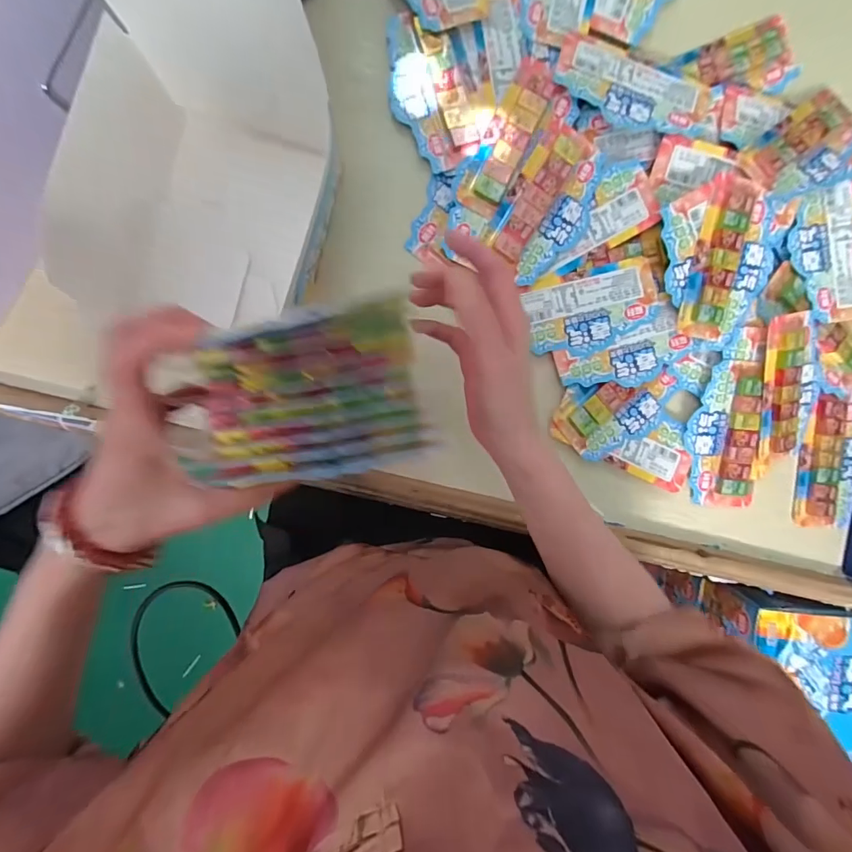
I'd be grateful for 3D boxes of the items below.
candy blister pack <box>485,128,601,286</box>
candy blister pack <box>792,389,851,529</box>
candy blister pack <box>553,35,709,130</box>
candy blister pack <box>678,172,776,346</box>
[{"bbox_3d":[0.113,-0.204,0.408,0.074,0.014,0.133,32,92,-5],"label":"candy blister pack"},{"bbox_3d":[0.424,0.036,0.457,0.069,0.016,0.139,4,94,-4],"label":"candy blister pack"},{"bbox_3d":[0.190,-0.311,0.404,0.142,0.005,0.074,24,80,-2],"label":"candy blister pack"},{"bbox_3d":[0.288,-0.153,0.413,0.078,0.022,0.146,13,93,-4],"label":"candy blister pack"}]

